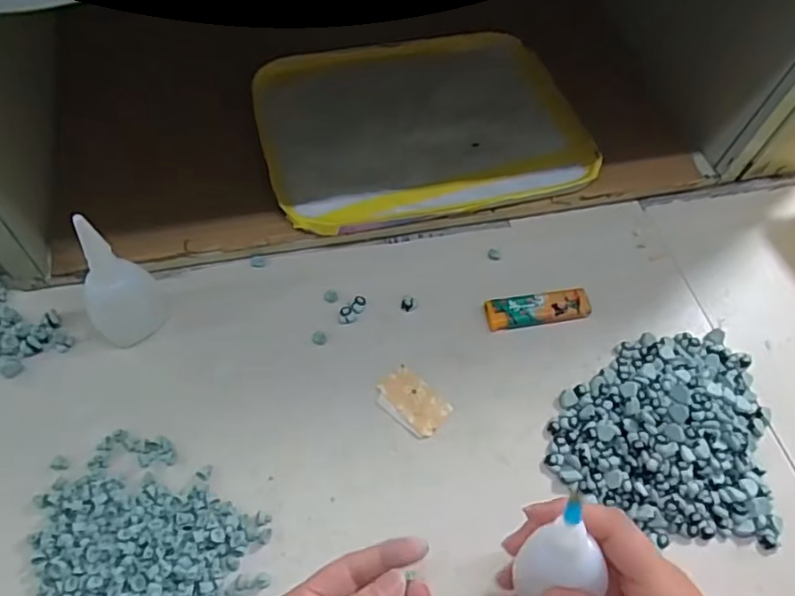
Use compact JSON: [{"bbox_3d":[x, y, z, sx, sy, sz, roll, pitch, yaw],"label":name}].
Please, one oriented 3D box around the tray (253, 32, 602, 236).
[{"bbox_3d":[0.022,-0.155,0.516,0.270,0.011,0.201,-11,63,-14],"label":"tray"}]

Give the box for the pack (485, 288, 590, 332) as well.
[{"bbox_3d":[0.105,0.008,0.445,0.078,0.010,0.024,-8,59,-9],"label":"pack"}]

